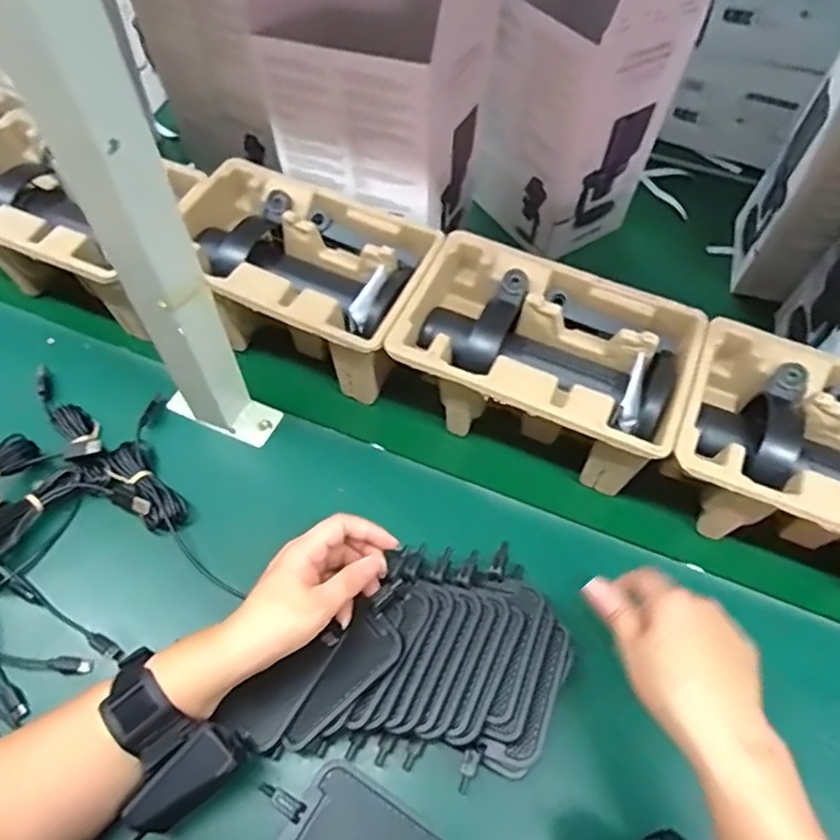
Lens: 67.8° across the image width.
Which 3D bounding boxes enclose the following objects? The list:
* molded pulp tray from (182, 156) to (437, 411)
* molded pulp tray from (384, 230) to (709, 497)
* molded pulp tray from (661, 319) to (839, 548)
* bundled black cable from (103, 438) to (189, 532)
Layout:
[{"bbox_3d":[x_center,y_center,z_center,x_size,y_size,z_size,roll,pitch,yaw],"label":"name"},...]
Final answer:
[{"bbox_3d":[-0.107,-0.124,0.573,0.221,0.104,0.151,19,58,12],"label":"molded pulp tray"},{"bbox_3d":[0.102,-0.045,0.532,0.220,0.101,0.147,22,59,13],"label":"molded pulp tray"},{"bbox_3d":[0.310,0.042,0.488,0.229,0.104,0.151,22,59,13],"label":"molded pulp tray"},{"bbox_3d":[-0.229,0.059,0.517,0.041,0.023,0.084,-37,64,-22],"label":"bundled black cable"}]

